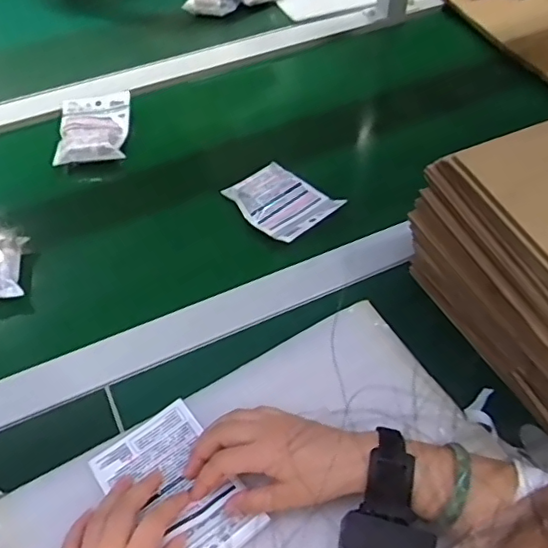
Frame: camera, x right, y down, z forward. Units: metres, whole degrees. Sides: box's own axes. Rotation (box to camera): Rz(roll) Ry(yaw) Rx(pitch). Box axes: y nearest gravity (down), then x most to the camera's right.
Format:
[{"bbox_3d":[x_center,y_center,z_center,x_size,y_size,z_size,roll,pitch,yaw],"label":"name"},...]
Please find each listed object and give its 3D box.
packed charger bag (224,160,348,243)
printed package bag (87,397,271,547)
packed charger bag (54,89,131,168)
[{"bbox_3d":[0.011,-0.092,0.706,0.093,0.023,0.120,-34,60,-23],"label":"packed charger bag"},{"bbox_3d":[-0.081,0.184,0.493,0.095,0.010,0.140,-35,60,-24],"label":"printed package bag"},{"bbox_3d":[-0.251,-0.203,0.797,0.099,0.019,0.139,-3,53,-2],"label":"packed charger bag"}]

